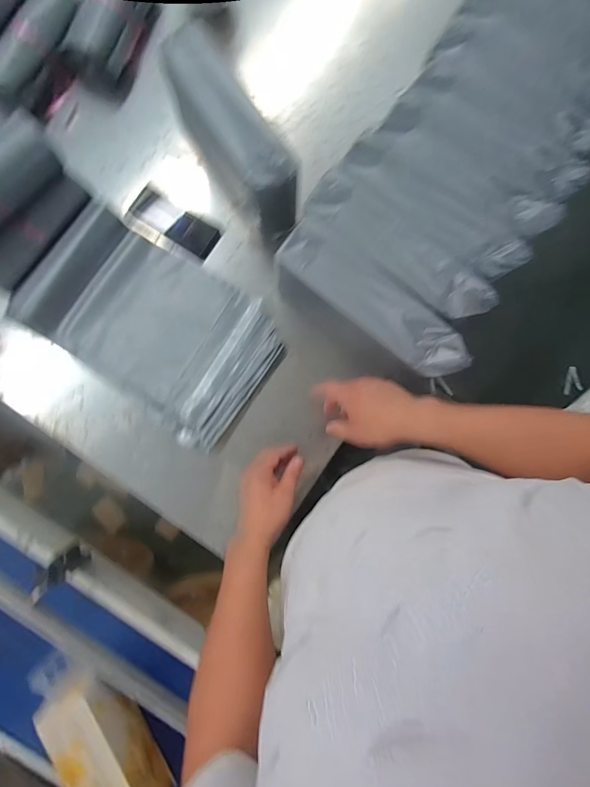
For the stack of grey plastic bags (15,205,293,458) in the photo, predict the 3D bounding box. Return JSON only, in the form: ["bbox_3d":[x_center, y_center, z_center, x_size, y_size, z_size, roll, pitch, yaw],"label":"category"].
[{"bbox_3d":[-0.245,-0.119,0.646,0.419,0.039,0.267,37,83,2],"label":"stack of grey plastic bags"}]

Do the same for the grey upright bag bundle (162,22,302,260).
[{"bbox_3d":[-0.107,-0.439,0.644,0.094,0.154,0.314,-34,86,-6],"label":"grey upright bag bundle"}]

